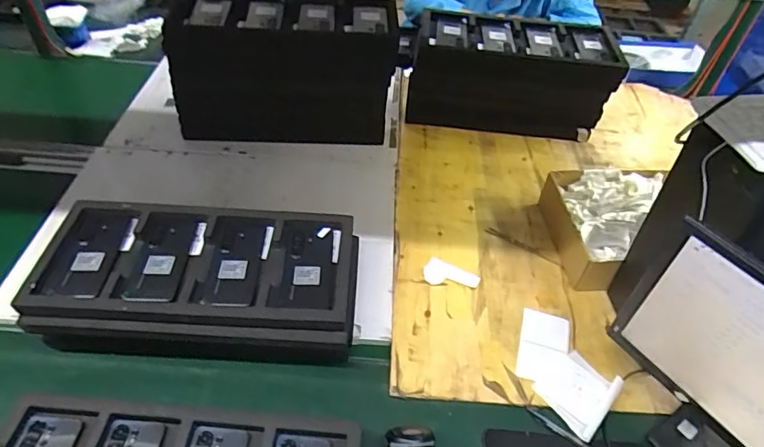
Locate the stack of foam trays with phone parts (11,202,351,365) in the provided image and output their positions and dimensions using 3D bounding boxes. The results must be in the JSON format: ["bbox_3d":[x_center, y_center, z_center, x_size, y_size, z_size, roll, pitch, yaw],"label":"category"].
[{"bbox_3d":[-0.294,0.105,0.836,0.498,0.142,0.252,2,47,0],"label":"stack of foam trays with phone parts"}]

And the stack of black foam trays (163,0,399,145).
[{"bbox_3d":[-0.228,-0.380,1.205,0.511,0.273,0.261,1,47,-1],"label":"stack of black foam trays"}]

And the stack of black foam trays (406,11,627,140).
[{"bbox_3d":[0.321,-0.384,1.278,0.476,0.224,0.205,9,48,6],"label":"stack of black foam trays"}]

